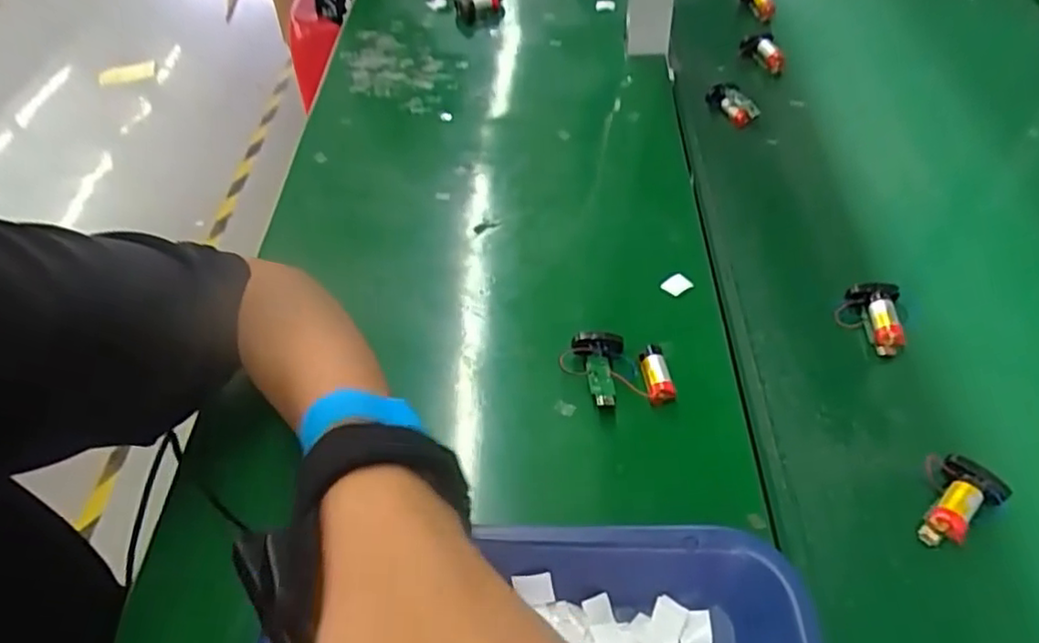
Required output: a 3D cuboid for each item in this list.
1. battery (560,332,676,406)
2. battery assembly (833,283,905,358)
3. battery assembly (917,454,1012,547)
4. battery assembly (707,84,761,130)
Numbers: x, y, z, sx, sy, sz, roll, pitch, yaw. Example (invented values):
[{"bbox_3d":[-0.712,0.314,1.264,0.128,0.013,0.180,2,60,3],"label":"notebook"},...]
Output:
[{"bbox_3d":[0.061,0.030,0.417,0.064,0.019,0.048,-9,50,1],"label":"battery"},{"bbox_3d":[0.235,-0.003,0.443,0.038,0.017,0.049,3,51,10],"label":"battery assembly"},{"bbox_3d":[0.235,0.098,0.363,0.050,0.022,0.038,-35,54,-20],"label":"battery assembly"},{"bbox_3d":[0.196,-0.197,0.601,0.022,0.021,0.050,-26,52,-13],"label":"battery assembly"}]

